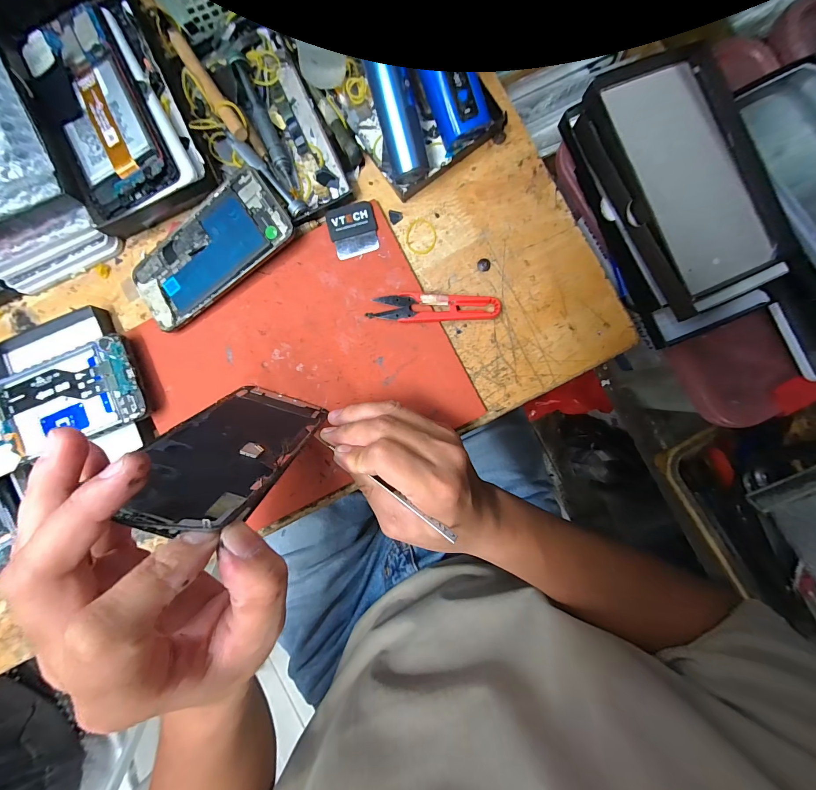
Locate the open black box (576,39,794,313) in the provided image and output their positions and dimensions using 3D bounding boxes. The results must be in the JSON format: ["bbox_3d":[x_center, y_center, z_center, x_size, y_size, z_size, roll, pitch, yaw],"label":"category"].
[{"bbox_3d":[0.205,-0.162,0.262,0.105,0.039,0.188,-23,89,1],"label":"open black box"}]

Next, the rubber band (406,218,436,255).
[{"bbox_3d":[0.011,-0.134,0.288,0.025,0.004,0.030,5,89,1],"label":"rubber band"}]

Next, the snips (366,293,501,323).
[{"bbox_3d":[0.021,-0.072,0.282,0.104,0.009,0.023,-1,89,1],"label":"snips"}]

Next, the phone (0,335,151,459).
[{"bbox_3d":[-0.294,0.011,0.283,0.154,0.010,0.069,-22,87,0],"label":"phone"}]

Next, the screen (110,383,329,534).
[{"bbox_3d":[-0.105,0.028,0.215,0.073,0.150,0.011,16,112,-1],"label":"screen"}]

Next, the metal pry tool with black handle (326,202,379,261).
[{"bbox_3d":[-0.045,-0.137,0.286,0.039,0.006,0.041,-11,89,1],"label":"metal pry tool with black handle"}]

